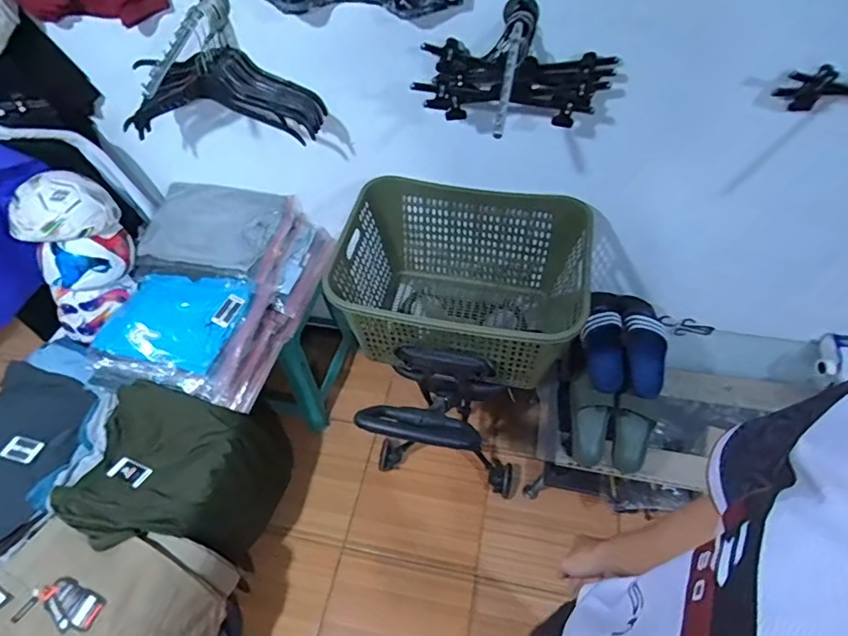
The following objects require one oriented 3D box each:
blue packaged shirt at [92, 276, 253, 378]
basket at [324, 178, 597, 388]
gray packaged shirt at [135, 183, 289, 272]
[{"bbox_3d":[-0.616,-0.005,1.238,0.336,0.027,0.247,12,63,13],"label":"blue packaged shirt"},{"bbox_3d":[0.088,-0.067,1.222,0.552,0.339,0.427,8,52,9],"label":"basket"},{"bbox_3d":[-0.560,-0.244,1.335,0.341,0.037,0.238,9,67,8],"label":"gray packaged shirt"}]

